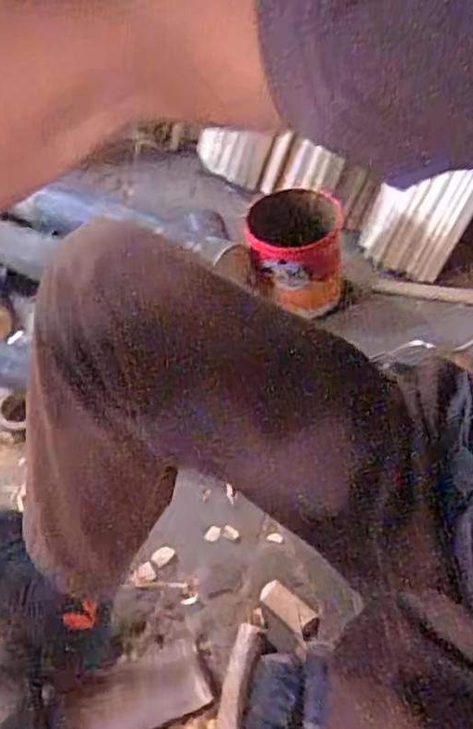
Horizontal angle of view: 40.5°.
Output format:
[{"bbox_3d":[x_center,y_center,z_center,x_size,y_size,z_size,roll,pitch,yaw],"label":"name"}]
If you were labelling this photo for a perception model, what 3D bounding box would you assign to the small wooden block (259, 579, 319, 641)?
[{"bbox_3d":[0.061,0.280,0.734,0.081,0.016,0.030,34,61,31],"label":"small wooden block"}]

